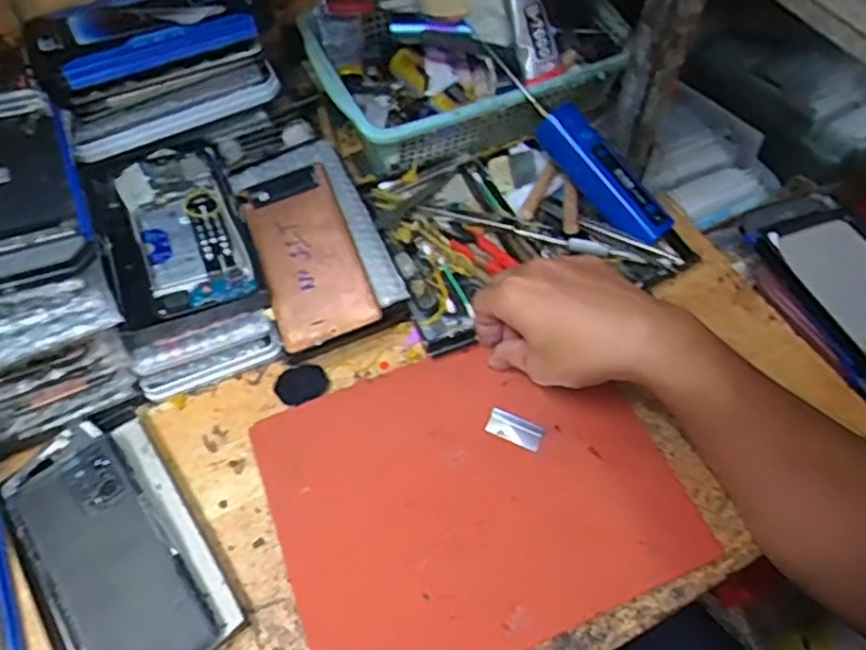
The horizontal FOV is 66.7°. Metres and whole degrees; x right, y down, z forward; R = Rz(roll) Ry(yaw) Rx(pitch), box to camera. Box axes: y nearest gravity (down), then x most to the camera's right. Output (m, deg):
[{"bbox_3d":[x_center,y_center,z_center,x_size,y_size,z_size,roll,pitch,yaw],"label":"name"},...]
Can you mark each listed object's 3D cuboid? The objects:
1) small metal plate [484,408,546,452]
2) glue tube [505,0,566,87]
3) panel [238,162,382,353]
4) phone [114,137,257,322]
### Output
[{"bbox_3d":[0.058,0.073,0.460,0.039,0.004,0.021,25,63,11],"label":"small metal plate"},{"bbox_3d":[0.081,-0.270,0.563,0.032,0.024,0.118,-29,109,-17],"label":"glue tube"},{"bbox_3d":[-0.097,-0.057,0.503,0.072,0.005,0.156,-22,65,-1],"label":"panel"},{"bbox_3d":[-0.193,-0.081,0.512,0.079,0.011,0.167,-22,60,-12],"label":"phone"}]

